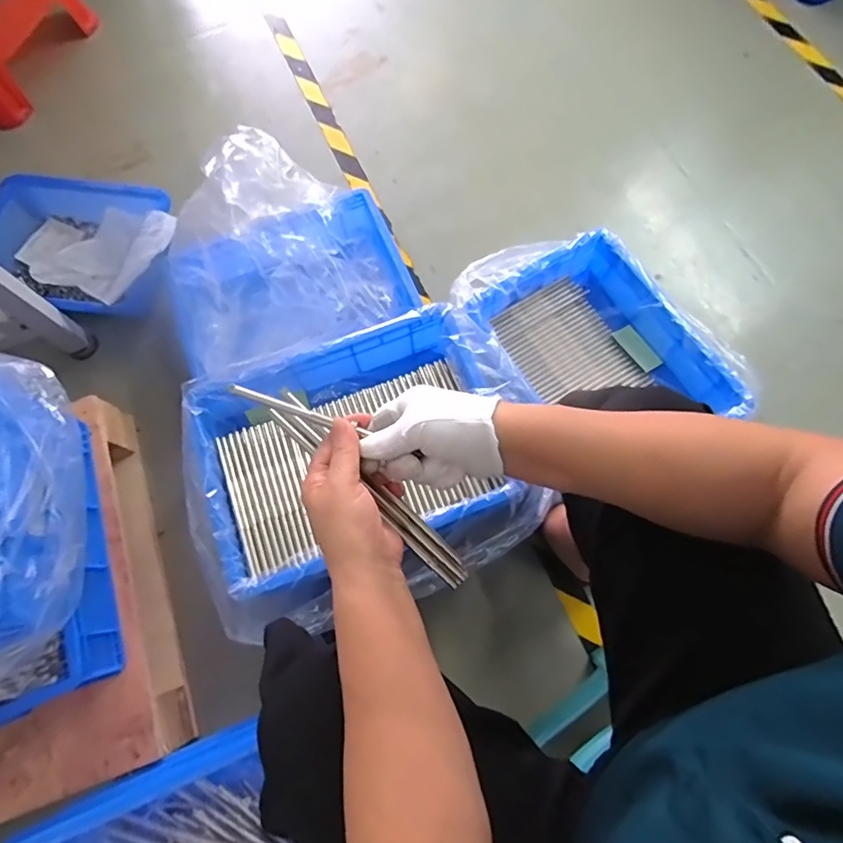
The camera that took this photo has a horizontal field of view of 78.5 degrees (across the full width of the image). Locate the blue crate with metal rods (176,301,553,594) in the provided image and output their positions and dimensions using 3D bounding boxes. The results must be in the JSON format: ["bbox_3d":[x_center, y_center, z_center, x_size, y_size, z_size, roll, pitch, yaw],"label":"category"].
[{"bbox_3d":[-0.092,0.061,0.748,0.424,0.109,0.368,-17,72,-3],"label":"blue crate with metal rods"}]

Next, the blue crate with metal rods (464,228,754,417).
[{"bbox_3d":[0.303,-0.109,0.903,0.297,0.107,0.388,-34,74,-8],"label":"blue crate with metal rods"}]

